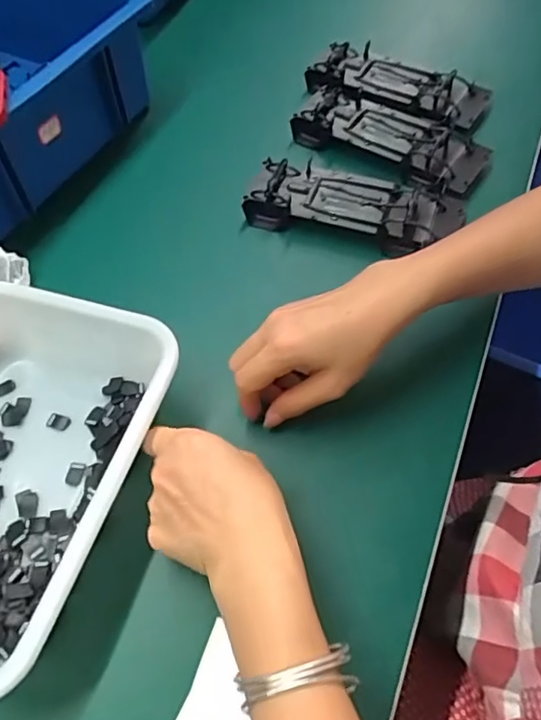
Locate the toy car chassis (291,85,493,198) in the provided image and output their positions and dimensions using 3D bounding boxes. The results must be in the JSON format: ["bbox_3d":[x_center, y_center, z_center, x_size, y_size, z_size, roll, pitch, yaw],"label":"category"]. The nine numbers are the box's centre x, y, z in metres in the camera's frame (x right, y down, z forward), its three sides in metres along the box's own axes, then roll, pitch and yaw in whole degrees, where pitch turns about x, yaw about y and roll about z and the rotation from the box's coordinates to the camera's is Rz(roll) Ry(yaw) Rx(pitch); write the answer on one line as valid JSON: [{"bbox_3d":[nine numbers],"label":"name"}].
[{"bbox_3d":[0.120,-0.224,0.566,0.192,0.030,0.078,25,59,16],"label":"toy car chassis"}]

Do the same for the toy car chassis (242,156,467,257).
[{"bbox_3d":[0.077,-0.143,0.519,0.193,0.028,0.078,8,56,6],"label":"toy car chassis"}]

